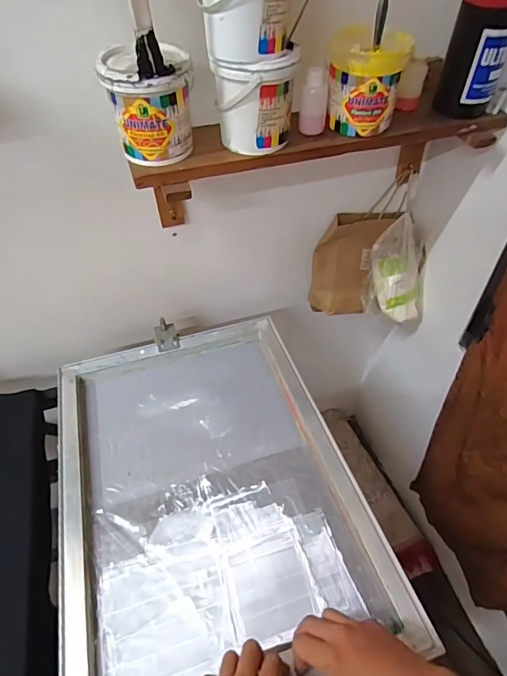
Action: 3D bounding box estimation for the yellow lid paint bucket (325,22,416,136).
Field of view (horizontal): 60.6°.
[{"bbox_3d":[0.174,-0.401,0.668,0.111,0.139,0.099,9,50,11],"label":"yellow lid paint bucket"}]

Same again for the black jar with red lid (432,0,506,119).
[{"bbox_3d":[0.359,-0.459,0.692,0.095,0.178,0.096,17,52,17],"label":"black jar with red lid"}]

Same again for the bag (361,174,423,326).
[{"bbox_3d":[0.349,-0.203,1.045,0.152,0.361,0.051,-5,27,-1],"label":"bag"}]

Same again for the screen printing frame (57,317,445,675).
[{"bbox_3d":[-0.081,0.236,0.723,0.461,0.035,0.648,-15,47,-11],"label":"screen printing frame"}]

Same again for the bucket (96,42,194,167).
[{"bbox_3d":[-0.145,-0.335,0.631,0.121,0.129,0.102,-7,48,-3],"label":"bucket"}]

